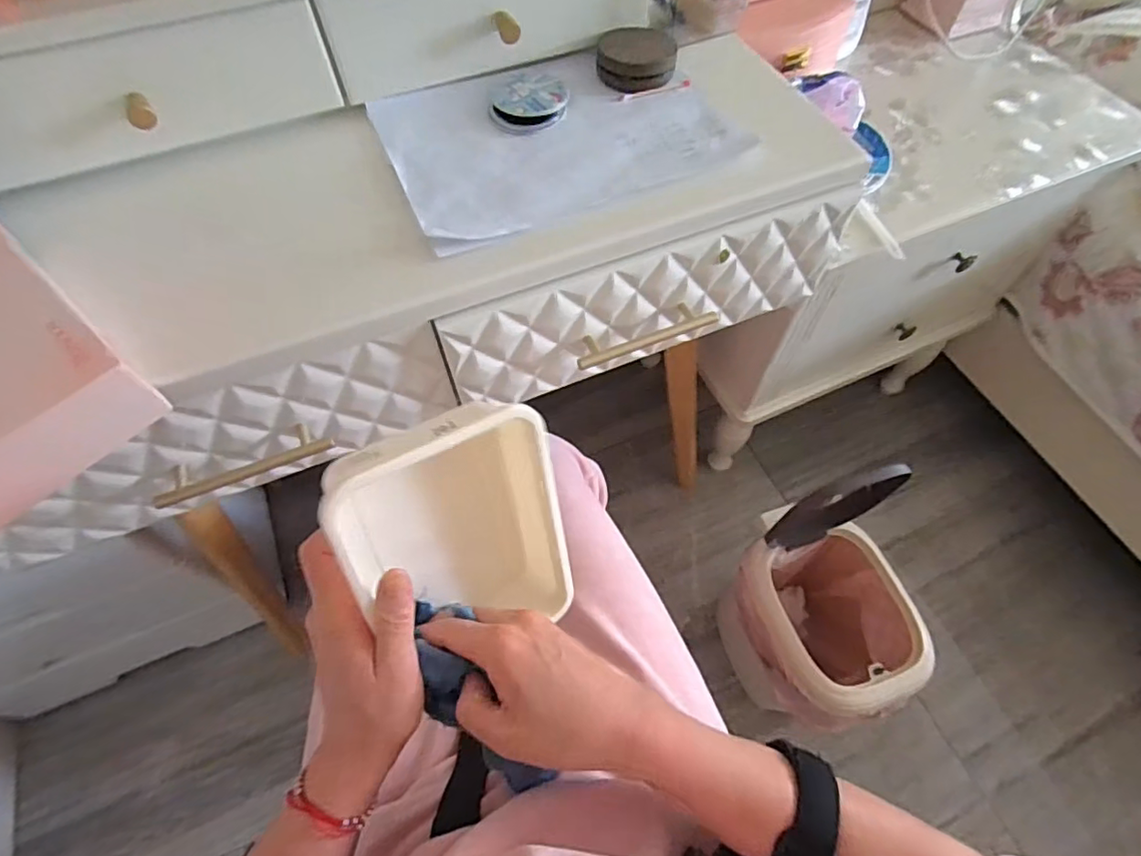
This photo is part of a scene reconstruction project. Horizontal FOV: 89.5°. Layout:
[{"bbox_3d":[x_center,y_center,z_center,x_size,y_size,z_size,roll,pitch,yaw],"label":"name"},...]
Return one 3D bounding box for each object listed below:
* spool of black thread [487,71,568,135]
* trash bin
[{"bbox_3d":[-0.038,-0.297,0.524,0.069,0.015,0.069,0,60,1],"label":"spool of black thread"},{"bbox_3d":[0.344,0.254,0.766,0.196,0.392,0.237,-13,61,-6],"label":"trash bin"}]

